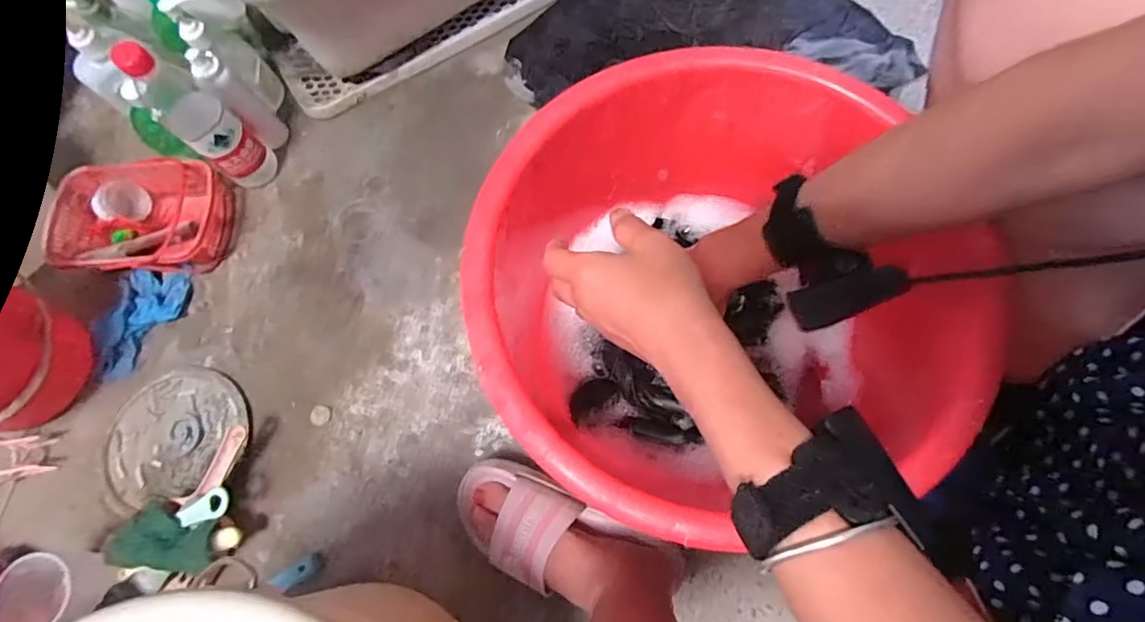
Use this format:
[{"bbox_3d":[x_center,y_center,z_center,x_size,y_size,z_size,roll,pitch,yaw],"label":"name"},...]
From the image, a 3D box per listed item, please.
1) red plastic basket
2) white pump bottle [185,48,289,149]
[{"bbox_3d":[-0.559,-0.117,0.687,0.212,0.056,0.148,3,74,2],"label":"red plastic basket"},{"bbox_3d":[-0.415,-0.263,0.677,0.045,0.141,0.042,0,74,2],"label":"white pump bottle"}]

